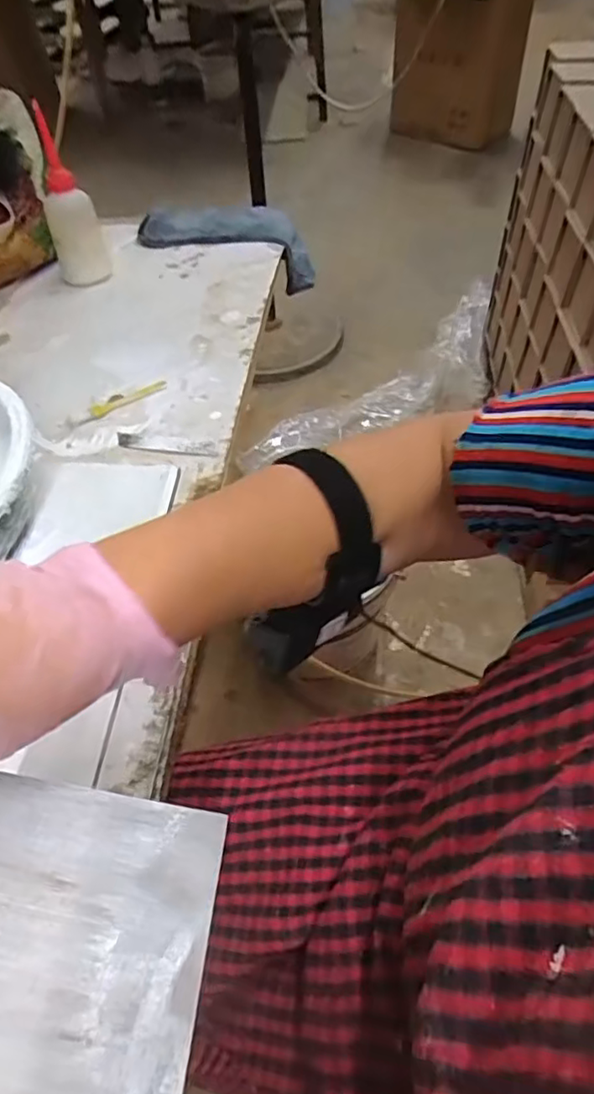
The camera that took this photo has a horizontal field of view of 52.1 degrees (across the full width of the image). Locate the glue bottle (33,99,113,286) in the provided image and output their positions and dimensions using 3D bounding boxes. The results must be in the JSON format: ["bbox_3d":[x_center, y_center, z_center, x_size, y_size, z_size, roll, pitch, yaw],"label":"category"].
[{"bbox_3d":[-0.269,-0.403,0.704,0.056,0.155,0.048,-11,53,-5],"label":"glue bottle"}]

